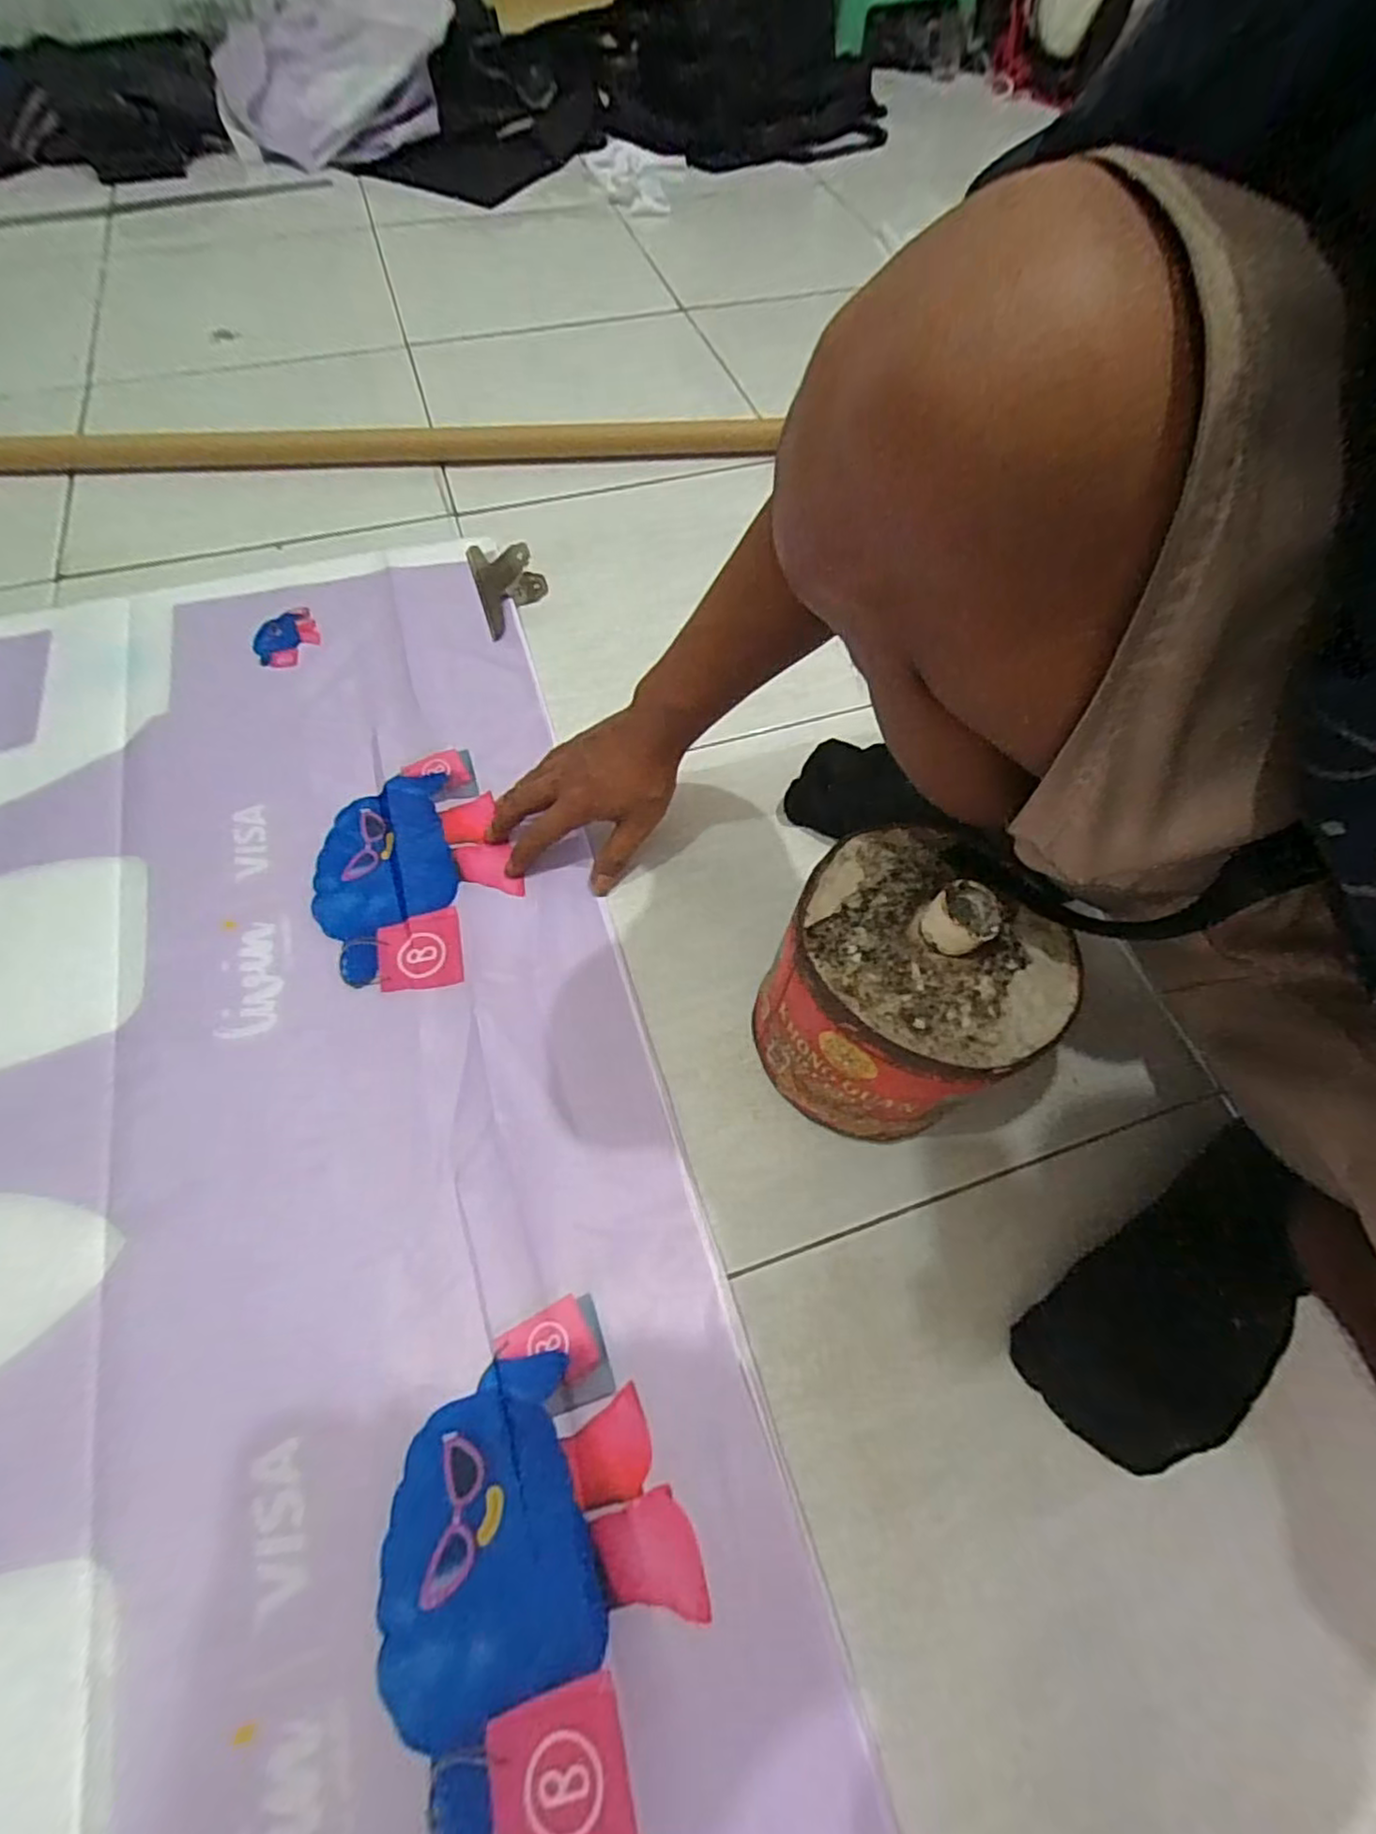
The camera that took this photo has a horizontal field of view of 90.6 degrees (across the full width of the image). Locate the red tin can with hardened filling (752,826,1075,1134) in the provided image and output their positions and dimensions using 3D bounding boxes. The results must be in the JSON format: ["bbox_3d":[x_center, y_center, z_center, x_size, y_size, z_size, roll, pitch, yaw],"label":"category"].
[{"bbox_3d":[0.121,0.044,0.407,0.134,0.180,0.137,1,62,-3],"label":"red tin can with hardened filling"}]

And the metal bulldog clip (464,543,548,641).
[{"bbox_3d":[-0.178,-0.343,0.675,0.069,0.040,0.130,-16,64,-11],"label":"metal bulldog clip"}]

